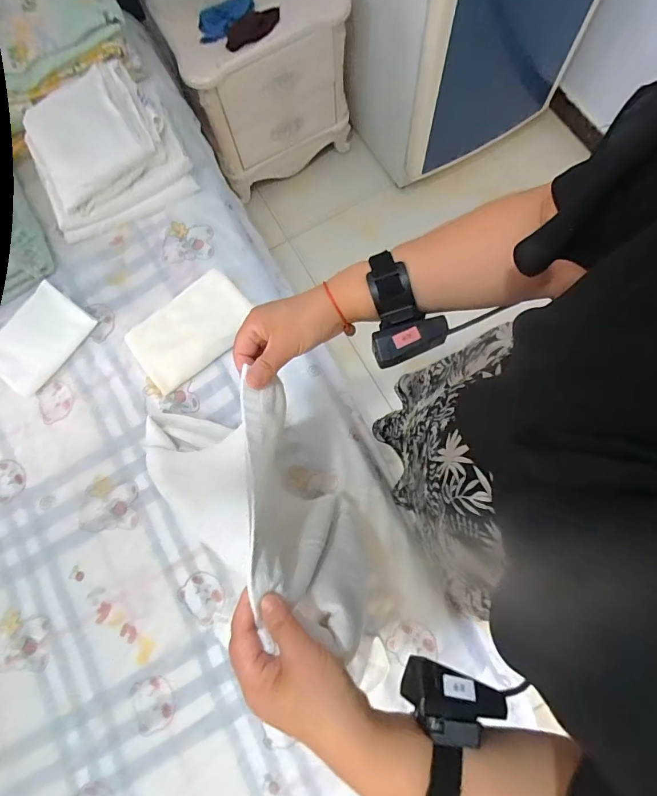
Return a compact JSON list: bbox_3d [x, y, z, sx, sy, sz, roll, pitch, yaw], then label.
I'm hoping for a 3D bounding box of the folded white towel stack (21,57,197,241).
[{"bbox_3d":[-0.476,-0.517,0.886,0.316,0.133,0.226,-32,77,-4],"label":"folded white towel stack"}]

